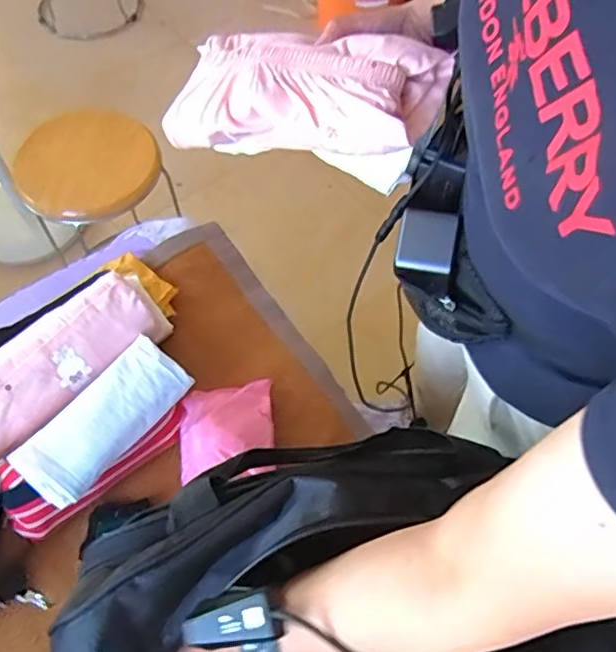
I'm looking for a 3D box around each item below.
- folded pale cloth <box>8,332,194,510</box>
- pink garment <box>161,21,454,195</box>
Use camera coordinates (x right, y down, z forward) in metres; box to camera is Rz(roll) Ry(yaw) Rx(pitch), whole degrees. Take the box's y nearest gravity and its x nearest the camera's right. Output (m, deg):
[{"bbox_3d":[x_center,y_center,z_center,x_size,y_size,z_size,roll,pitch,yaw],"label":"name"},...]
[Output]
[{"bbox_3d":[-0.247,0.110,0.720,0.088,0.047,0.213,34,65,16],"label":"folded pale cloth"},{"bbox_3d":[-0.001,-0.208,0.519,0.228,0.090,0.133,28,63,13],"label":"pink garment"}]

